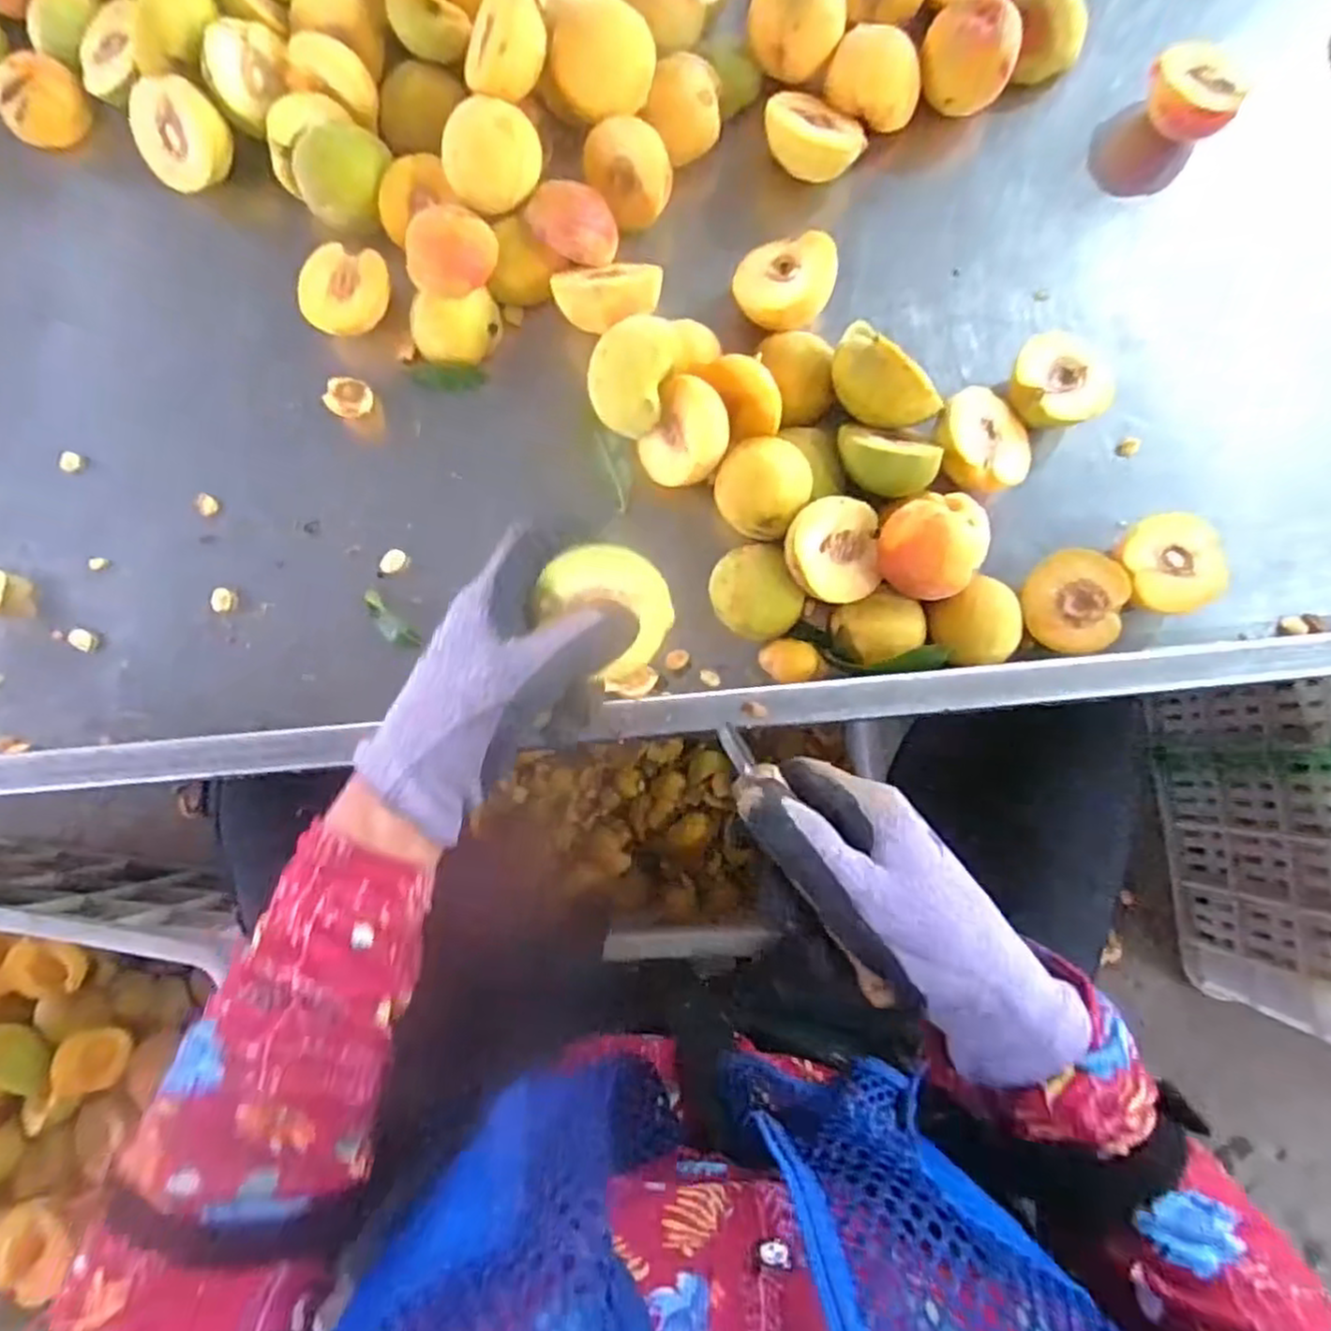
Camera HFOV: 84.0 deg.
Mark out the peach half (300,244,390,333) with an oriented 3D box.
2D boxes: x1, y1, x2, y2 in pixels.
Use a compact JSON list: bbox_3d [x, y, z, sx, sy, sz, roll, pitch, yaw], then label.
[{"bbox_3d":[-0.200,-0.235,0.467,0.057,0.029,0.052,0,83,1],"label":"peach half"}]

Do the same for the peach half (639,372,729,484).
[{"bbox_3d":[0.011,-0.139,0.438,0.058,0.033,0.058,4,109,13],"label":"peach half"}]

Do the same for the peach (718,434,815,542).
[{"bbox_3d":[0.055,-0.103,0.424,0.051,0.023,0.052,0,83,1],"label":"peach"}]

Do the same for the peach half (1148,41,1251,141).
[{"bbox_3d":[0.328,-0.356,0.462,0.058,0.025,0.043,33,85,5],"label":"peach half"}]

